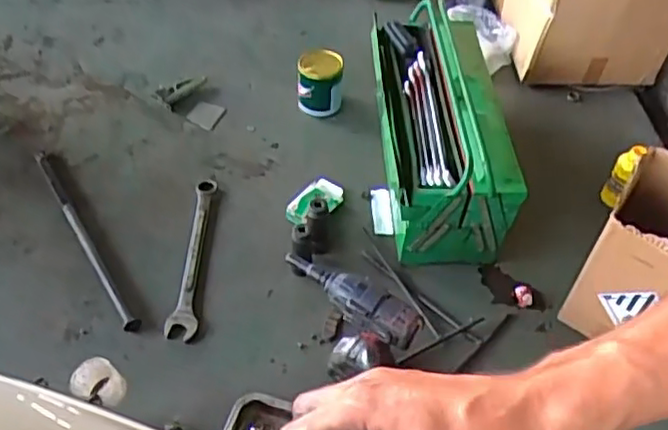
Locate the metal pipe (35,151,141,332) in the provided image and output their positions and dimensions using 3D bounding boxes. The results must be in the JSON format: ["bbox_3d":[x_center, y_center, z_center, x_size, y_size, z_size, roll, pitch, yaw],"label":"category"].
[{"bbox_3d":[-0.500,0.035,1.309,0.026,0.027,0.503,-26,57,-24],"label":"metal pipe"}]

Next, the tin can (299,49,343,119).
[{"bbox_3d":[-0.034,-0.296,1.536,0.098,0.151,0.090,2,49,-2],"label":"tin can"}]

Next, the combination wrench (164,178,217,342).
[{"bbox_3d":[-0.278,0.071,1.305,0.055,0.017,0.362,3,50,-3],"label":"combination wrench"}]

